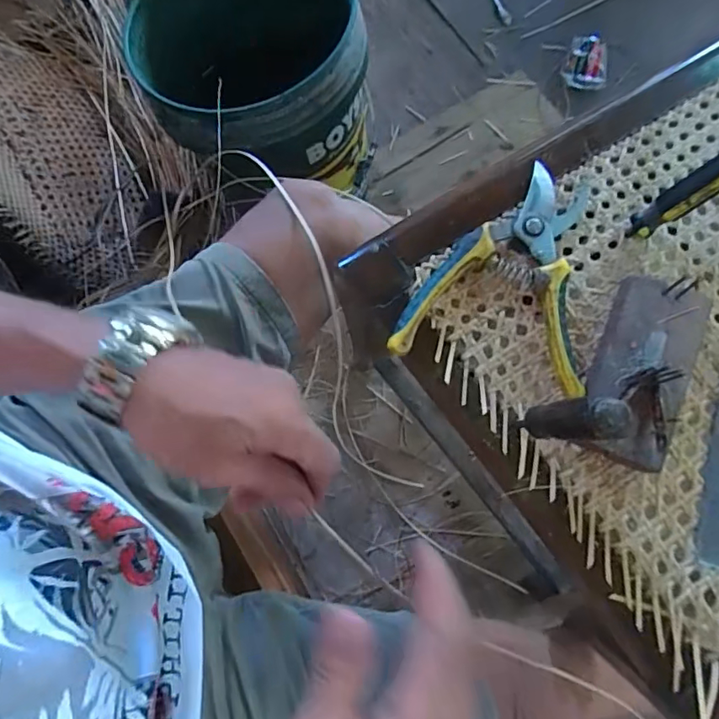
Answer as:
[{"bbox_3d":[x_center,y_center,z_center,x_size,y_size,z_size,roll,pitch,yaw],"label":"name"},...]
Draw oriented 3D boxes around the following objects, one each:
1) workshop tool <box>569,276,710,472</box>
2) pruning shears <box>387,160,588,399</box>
[{"bbox_3d":[0.192,0.008,0.350,0.060,0.032,0.124,23,77,7],"label":"workshop tool"},{"bbox_3d":[0.109,-0.068,0.378,0.128,0.020,0.167,17,76,6],"label":"pruning shears"}]

